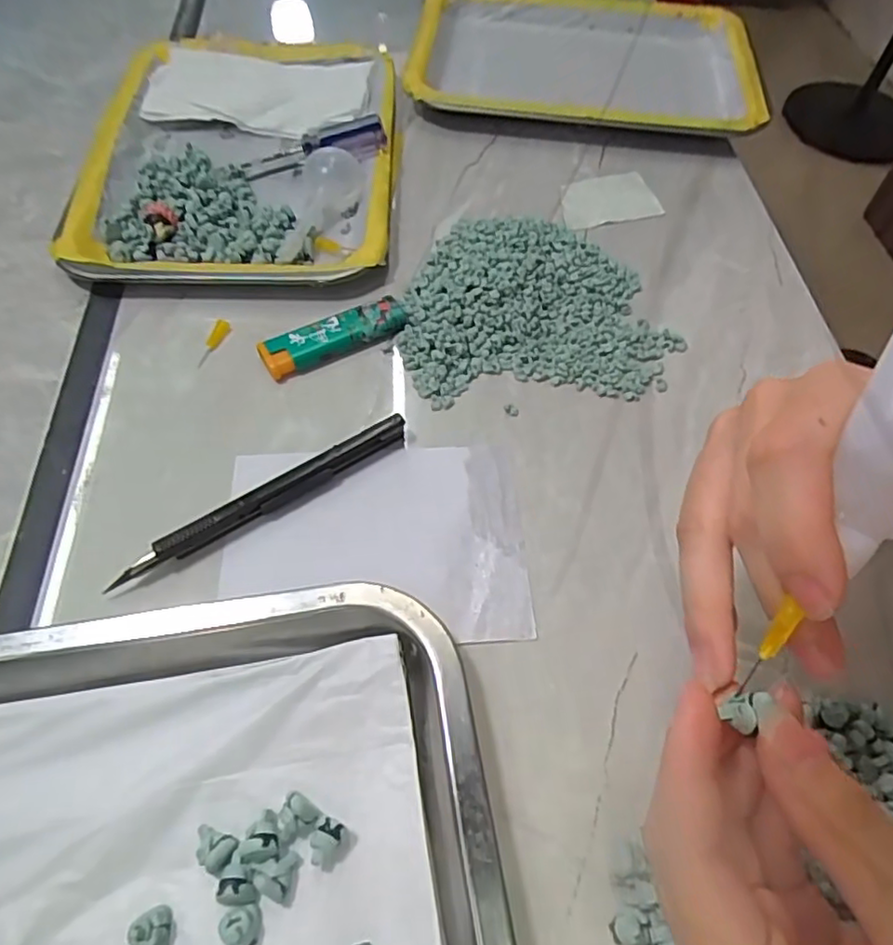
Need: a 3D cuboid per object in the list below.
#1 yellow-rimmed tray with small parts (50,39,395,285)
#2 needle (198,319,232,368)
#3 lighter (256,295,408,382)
[{"bbox_3d":[-0.130,-0.220,0.419,0.187,0.023,0.258,-2,57,-3],"label":"yellow-rimmed tray with small parts"},{"bbox_3d":[-0.127,-0.071,0.347,0.008,0.006,0.031,14,57,7],"label":"needle"},{"bbox_3d":[-0.061,-0.074,0.347,0.080,0.013,0.024,-25,61,-17],"label":"lighter"}]

